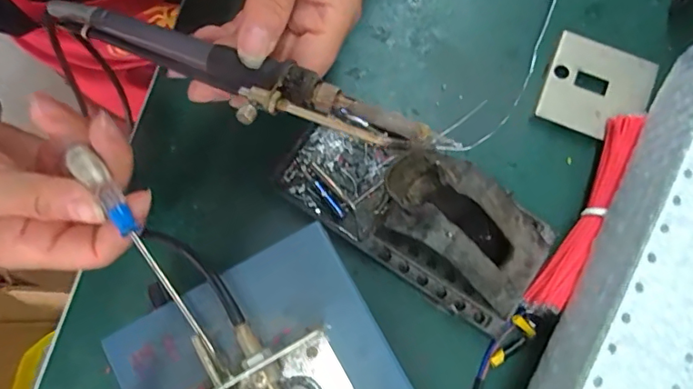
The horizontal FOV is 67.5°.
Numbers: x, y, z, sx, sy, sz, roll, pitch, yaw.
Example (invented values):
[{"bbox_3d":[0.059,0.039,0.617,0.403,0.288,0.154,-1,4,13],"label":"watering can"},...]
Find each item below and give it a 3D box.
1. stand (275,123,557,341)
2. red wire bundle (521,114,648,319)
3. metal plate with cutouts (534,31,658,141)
[{"bbox_3d":[0.038,0.005,0.282,0.155,0.066,0.072,34,81,5],"label":"stand"},{"bbox_3d":[0.138,0.009,0.295,0.016,0.026,0.128,31,80,5],"label":"red wire bundle"},{"bbox_3d":[0.159,-0.068,0.330,0.062,0.005,0.061,21,79,9],"label":"metal plate with cutouts"}]

